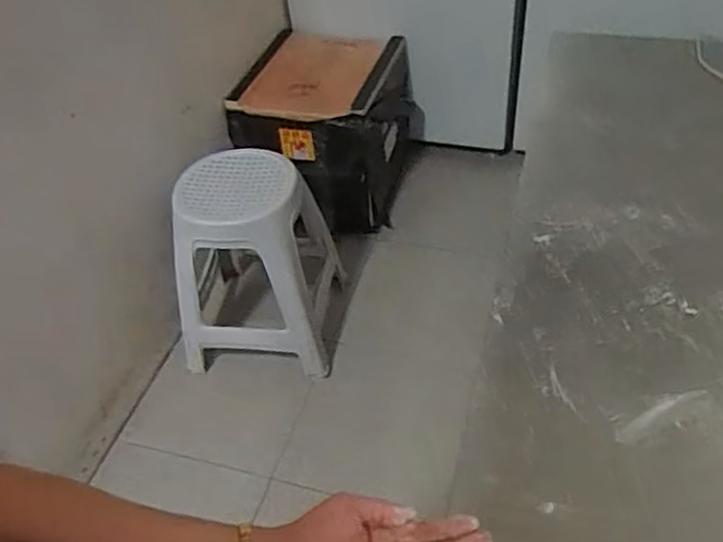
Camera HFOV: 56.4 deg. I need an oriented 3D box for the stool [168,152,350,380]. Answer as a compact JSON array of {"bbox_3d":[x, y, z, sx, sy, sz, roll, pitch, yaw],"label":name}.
[{"bbox_3d":[-0.255,-0.031,1.624,0.344,0.491,0.344,2,46,9],"label":"stool"}]

